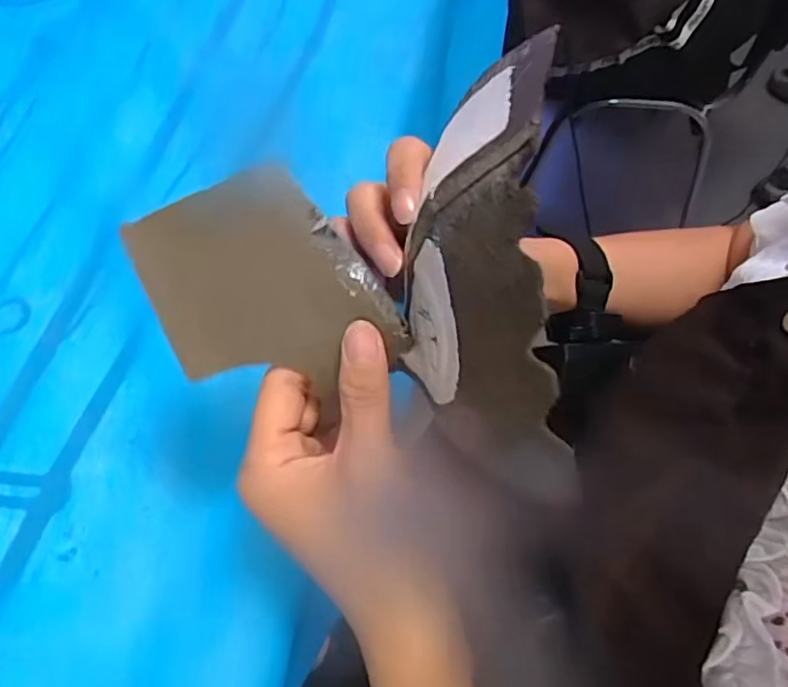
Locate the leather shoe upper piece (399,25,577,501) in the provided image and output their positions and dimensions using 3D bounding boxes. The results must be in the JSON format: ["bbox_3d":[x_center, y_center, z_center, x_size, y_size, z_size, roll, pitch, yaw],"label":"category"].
[{"bbox_3d":[0.035,-0.029,0.239,0.035,0.086,0.164,-2,83,-31],"label":"leather shoe upper piece"}]

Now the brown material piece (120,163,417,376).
[{"bbox_3d":[-0.054,-0.025,0.258,0.091,0.013,0.091,-22,102,2],"label":"brown material piece"}]

